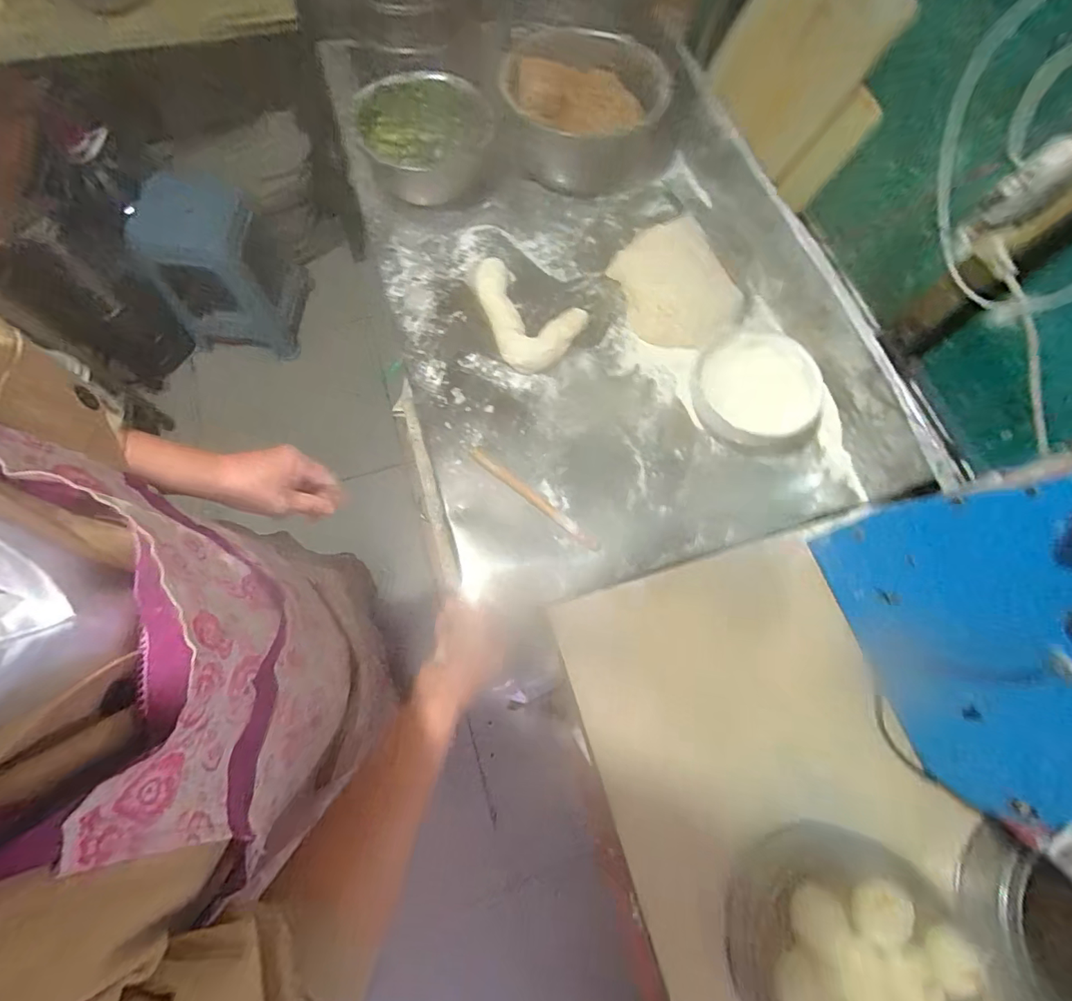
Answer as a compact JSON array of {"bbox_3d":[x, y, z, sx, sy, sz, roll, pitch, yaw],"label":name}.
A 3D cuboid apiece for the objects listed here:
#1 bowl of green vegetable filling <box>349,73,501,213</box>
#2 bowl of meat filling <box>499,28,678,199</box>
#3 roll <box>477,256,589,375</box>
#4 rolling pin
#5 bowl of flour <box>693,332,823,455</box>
[{"bbox_3d":[-0.188,-0.620,0.845,0.233,0.098,0.192,4,71,-2],"label":"bowl of green vegetable filling"},{"bbox_3d":[0.106,-0.693,0.857,0.286,0.142,0.262,1,71,-3],"label":"bowl of meat filling"},{"bbox_3d":[-0.035,-0.296,0.777,0.196,0.036,0.143,33,72,8],"label":"roll"},{"bbox_3d":[-0.002,-0.003,0.692,0.225,0.013,0.022,38,73,9],"label":"rolling pin"},{"bbox_3d":[0.337,-0.154,0.736,0.193,0.088,0.169,19,71,3],"label":"bowl of flour"}]

